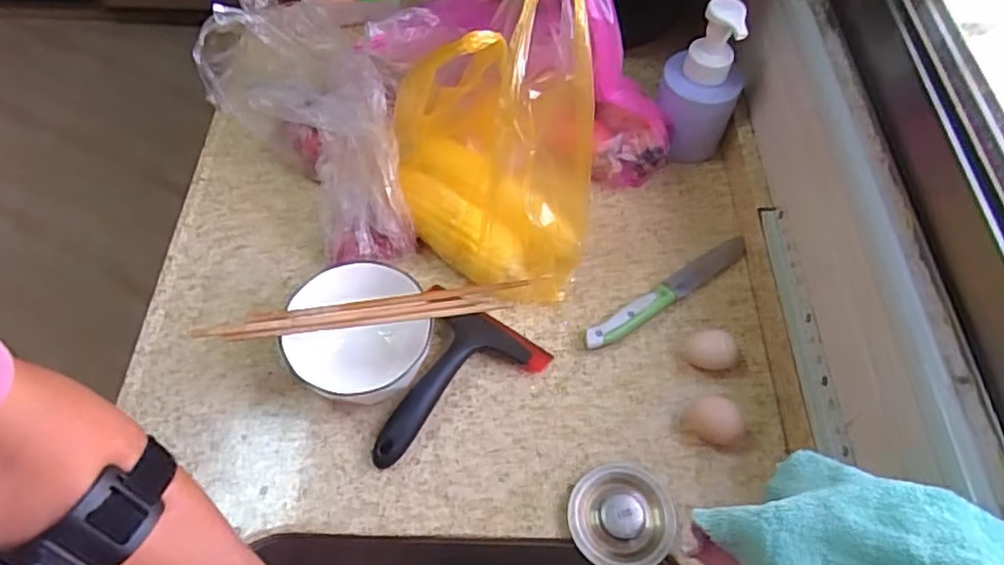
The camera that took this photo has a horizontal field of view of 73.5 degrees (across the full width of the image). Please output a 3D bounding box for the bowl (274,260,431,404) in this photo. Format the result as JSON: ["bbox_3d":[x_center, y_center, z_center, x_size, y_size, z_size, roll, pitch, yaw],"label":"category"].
[{"bbox_3d":[-0.118,0.048,0.591,0.121,0.069,0.110,1,58,-1],"label":"bowl"}]

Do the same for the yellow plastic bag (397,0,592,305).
[{"bbox_3d":[-0.005,-0.105,0.583,0.162,0.242,0.154,-7,58,-6],"label":"yellow plastic bag"}]

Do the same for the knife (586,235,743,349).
[{"bbox_3d":[0.160,0.009,0.648,0.198,0.018,0.024,-30,63,-19],"label":"knife"}]

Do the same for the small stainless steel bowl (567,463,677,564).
[{"bbox_3d":[0.096,0.186,0.535,0.082,0.026,0.082,1,58,-1],"label":"small stainless steel bowl"}]

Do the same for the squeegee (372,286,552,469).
[{"bbox_3d":[-0.048,0.092,0.588,0.123,0.028,0.166,26,61,14],"label":"squeegee"}]

